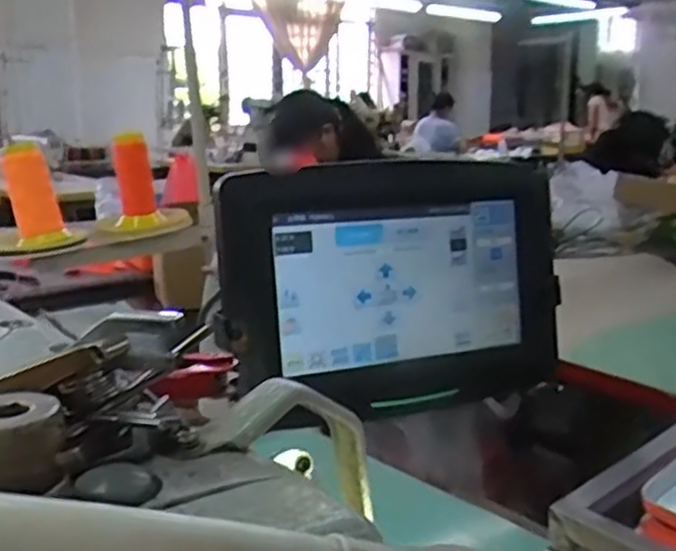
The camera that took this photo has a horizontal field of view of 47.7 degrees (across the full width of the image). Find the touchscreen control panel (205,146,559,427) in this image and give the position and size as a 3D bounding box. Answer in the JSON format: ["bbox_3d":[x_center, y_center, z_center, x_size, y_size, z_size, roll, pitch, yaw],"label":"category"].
[{"bbox_3d":[0.033,0.004,0.436,0.201,0.137,0.038,-4,14,-22],"label":"touchscreen control panel"}]

